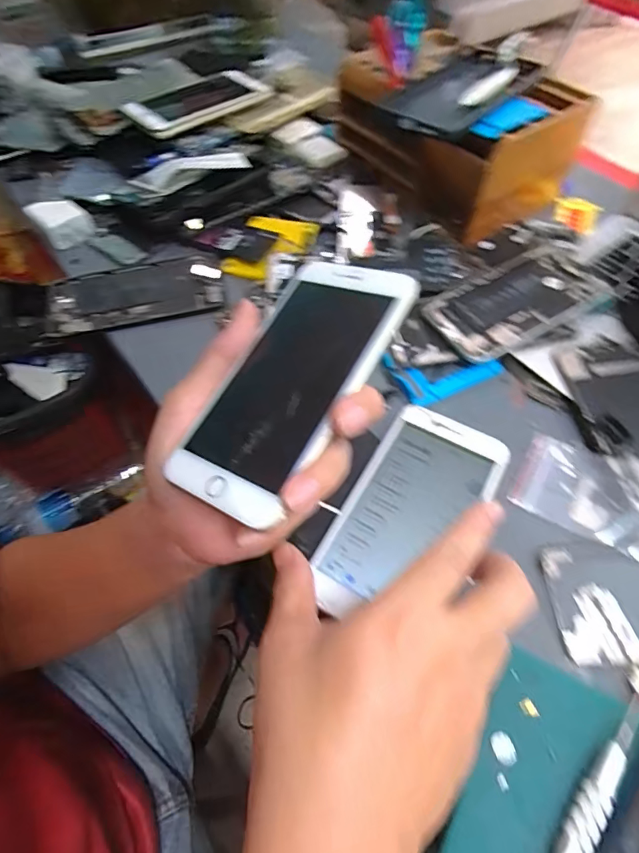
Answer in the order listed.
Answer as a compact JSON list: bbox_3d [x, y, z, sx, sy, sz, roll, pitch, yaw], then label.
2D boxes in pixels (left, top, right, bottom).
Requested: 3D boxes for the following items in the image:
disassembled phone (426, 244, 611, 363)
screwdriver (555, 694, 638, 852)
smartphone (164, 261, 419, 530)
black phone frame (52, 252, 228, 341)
[{"bbox_3d":[0.170,-0.109,0.400,0.152,0.009,0.077,-26,59,-15],"label":"disassembled phone"},{"bbox_3d":[0.118,0.177,0.210,0.012,0.005,0.124,34,63,22],"label":"screwdriver"},{"bbox_3d":[-0.015,-0.026,0.246,0.074,0.005,0.150,22,70,32],"label":"smartphone"},{"bbox_3d":[-0.167,-0.123,0.431,0.152,0.009,0.079,-13,56,-6],"label":"black phone frame"}]

